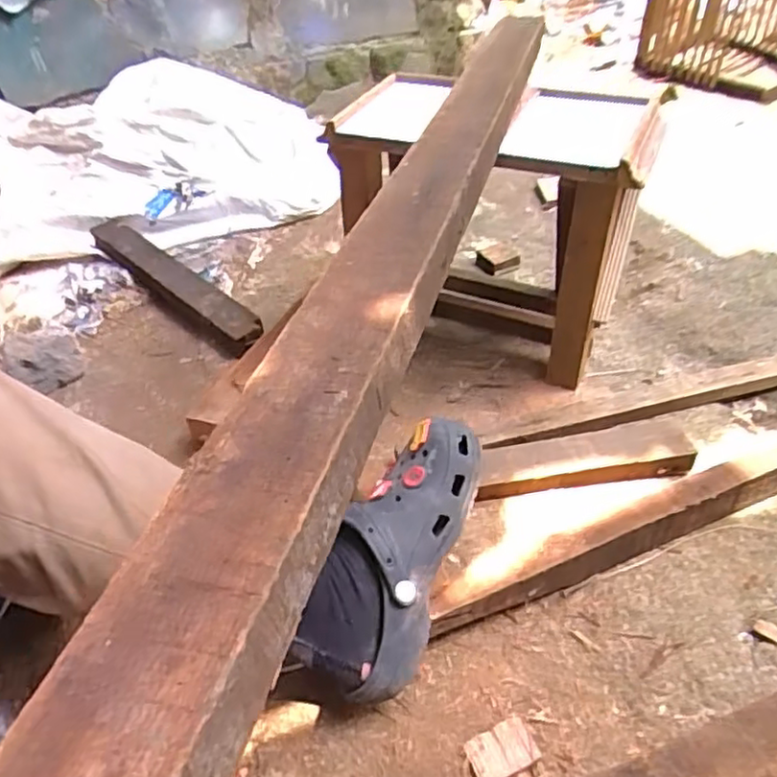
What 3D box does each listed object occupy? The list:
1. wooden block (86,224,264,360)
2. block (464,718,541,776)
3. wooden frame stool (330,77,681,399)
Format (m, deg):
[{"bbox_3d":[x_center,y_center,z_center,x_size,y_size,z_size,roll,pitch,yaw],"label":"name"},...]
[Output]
[{"bbox_3d":[-0.359,-0.180,1.095,0.068,0.046,0.486,-35,51,-30],"label":"wooden block"},{"bbox_3d":[0.094,0.305,0.560,0.055,0.007,0.038,-19,45,-17],"label":"block"},{"bbox_3d":[0.133,-0.214,0.902,0.369,0.310,0.203,15,46,19],"label":"wooden frame stool"}]

